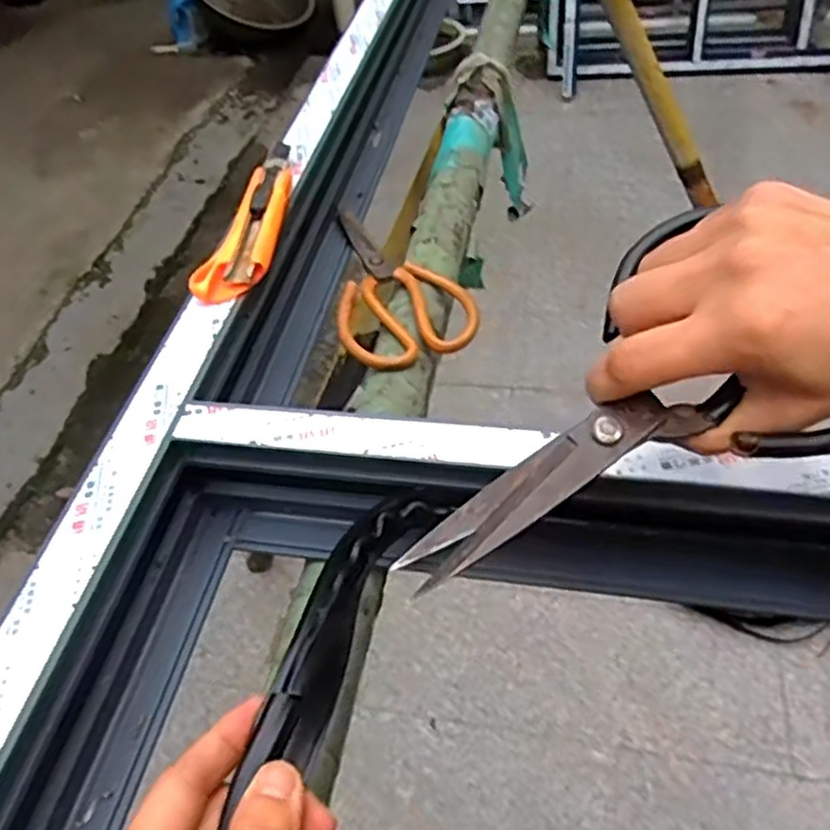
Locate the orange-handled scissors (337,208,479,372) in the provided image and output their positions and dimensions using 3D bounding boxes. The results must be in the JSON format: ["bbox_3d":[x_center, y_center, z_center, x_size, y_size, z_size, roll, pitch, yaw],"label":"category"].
[{"bbox_3d":[-0.023,-0.107,0.593,0.102,0.010,0.184,-19,49,-9],"label":"orange-handled scissors"}]

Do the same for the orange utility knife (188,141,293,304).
[{"bbox_3d":[-0.107,-0.142,0.534,0.039,0.013,0.177,5,50,12],"label":"orange utility knife"}]

